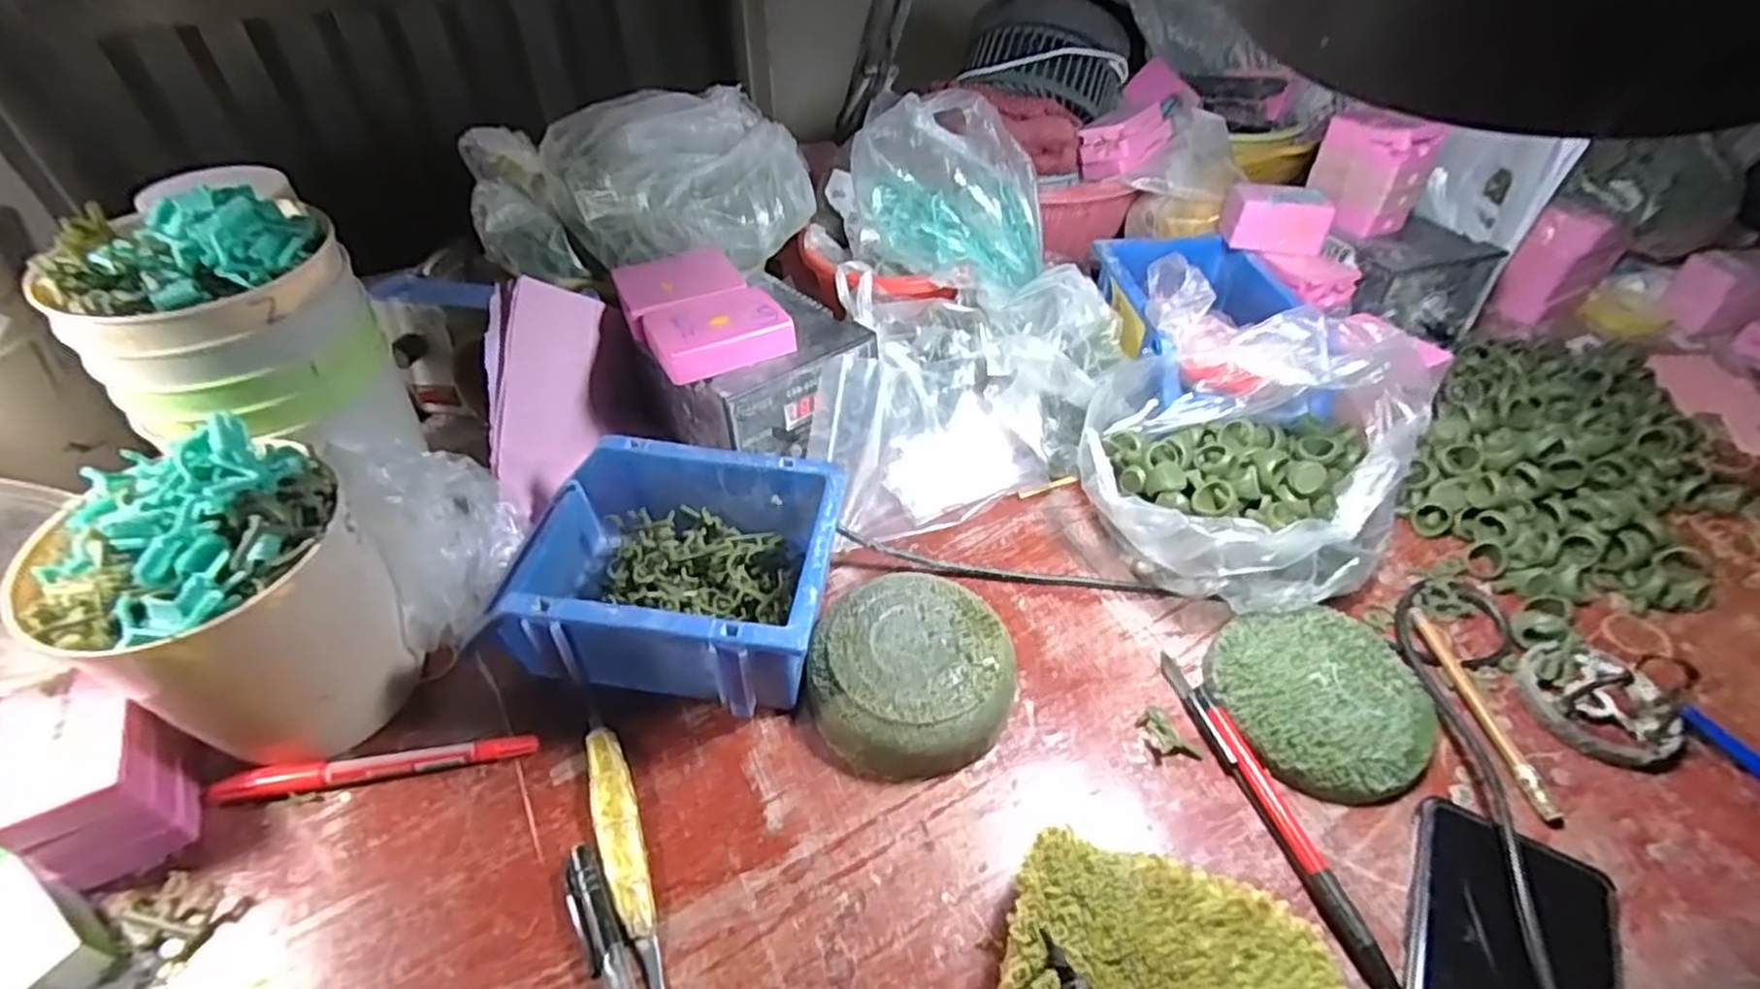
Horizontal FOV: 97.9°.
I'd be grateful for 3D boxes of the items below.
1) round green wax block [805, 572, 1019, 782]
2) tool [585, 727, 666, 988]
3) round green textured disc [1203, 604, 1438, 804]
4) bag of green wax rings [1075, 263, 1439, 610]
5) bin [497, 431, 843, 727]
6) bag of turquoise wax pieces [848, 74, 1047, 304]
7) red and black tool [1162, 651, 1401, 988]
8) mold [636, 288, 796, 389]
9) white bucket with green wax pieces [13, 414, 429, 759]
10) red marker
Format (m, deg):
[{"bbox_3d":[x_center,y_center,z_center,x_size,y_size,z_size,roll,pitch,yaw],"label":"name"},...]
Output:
[{"bbox_3d":[0.017,0.092,0.395,0.100,0.037,0.100,1,45,-1],"label":"round green wax block"},{"bbox_3d":[-0.113,0.163,0.341,0.019,0.011,0.127,-16,48,-17],"label":"tool"},{"bbox_3d":[0.227,0.103,0.395,0.098,0.026,0.099,1,45,-1],"label":"round green textured disc"},{"bbox_3d":[0.221,-0.033,0.474,0.187,0.105,0.221,27,50,22],"label":"bag of green wax rings"},{"bbox_3d":[-0.107,0.044,0.406,0.164,0.079,0.122,6,46,4],"label":"bin"},{"bbox_3d":[0.054,-0.227,0.570,0.145,0.104,0.121,9,46,8],"label":"bag of turquoise wax pieces"},{"bbox_3d":[0.188,0.145,0.367,0.019,0.015,0.166,-13,47,-14],"label":"red and black tool"},{"bbox_3d":[-0.098,-0.099,0.462,0.079,0.020,0.058,-18,48,-17],"label":"mold"},{"bbox_3d":[-0.279,0.052,0.343,0.094,0.150,0.101,1,45,-1],"label":"white bucket with green wax pieces"},{"bbox_3d":[-0.239,0.129,0.363,0.141,0.015,0.013,-8,46,-10],"label":"red marker"}]

